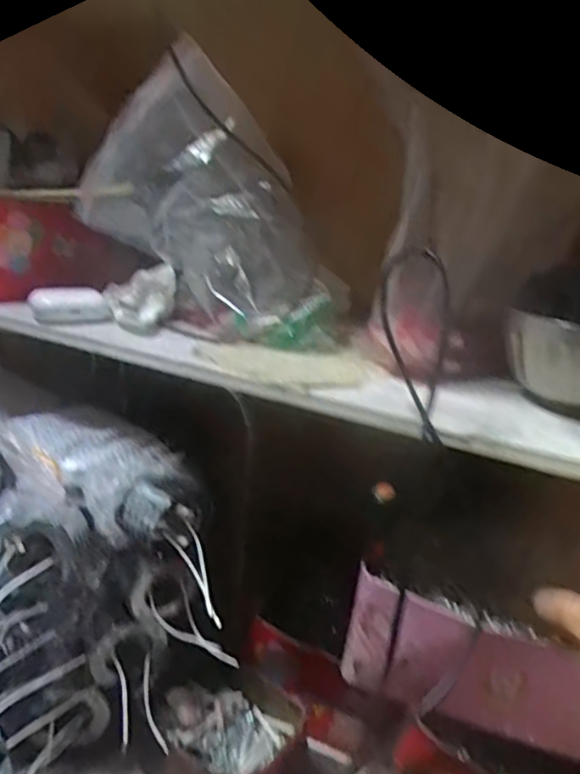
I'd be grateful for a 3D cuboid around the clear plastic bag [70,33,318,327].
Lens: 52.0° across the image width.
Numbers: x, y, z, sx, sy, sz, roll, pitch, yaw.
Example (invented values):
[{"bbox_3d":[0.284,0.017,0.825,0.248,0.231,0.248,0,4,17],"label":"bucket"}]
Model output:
[{"bbox_3d":[-0.073,-0.138,0.471,0.169,0.192,0.133,-1,18,-21],"label":"clear plastic bag"}]

